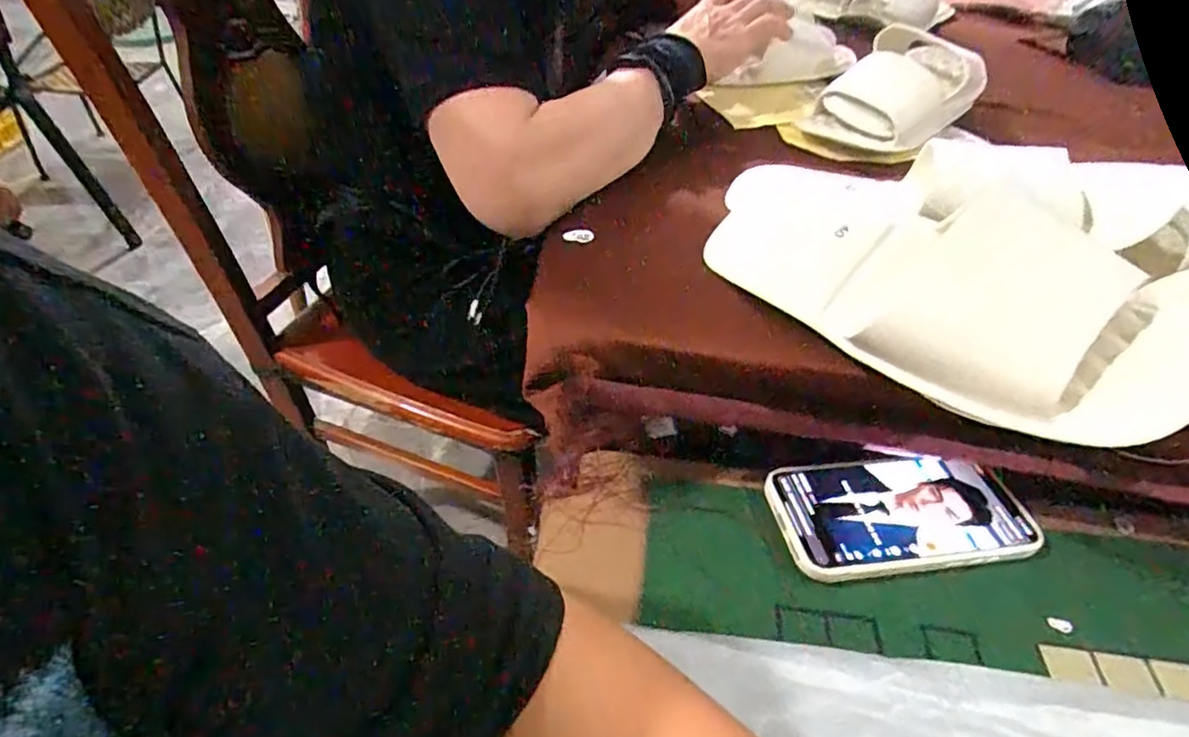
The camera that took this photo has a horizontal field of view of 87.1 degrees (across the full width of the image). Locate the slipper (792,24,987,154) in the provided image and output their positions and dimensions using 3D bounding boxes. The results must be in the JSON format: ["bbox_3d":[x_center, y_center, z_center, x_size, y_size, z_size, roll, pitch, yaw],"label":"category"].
[{"bbox_3d":[0.300,-0.270,0.598,0.117,0.053,0.229,31,50,25],"label":"slipper"}]

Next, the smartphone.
[{"bbox_3d":[0.201,0.093,0.411,0.165,0.009,0.081,-3,47,-9],"label":"smartphone"}]

